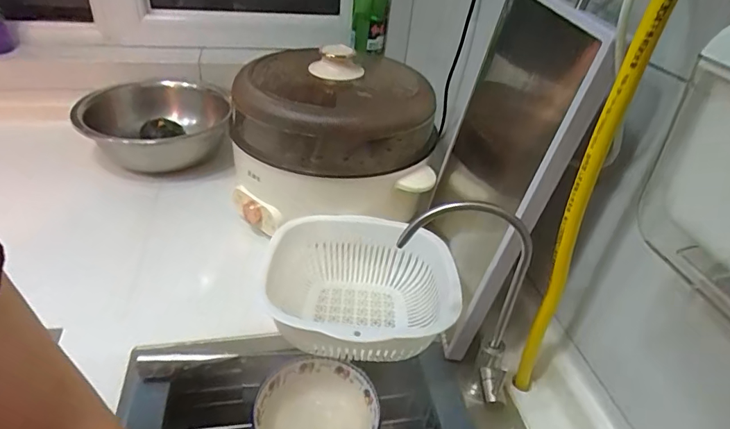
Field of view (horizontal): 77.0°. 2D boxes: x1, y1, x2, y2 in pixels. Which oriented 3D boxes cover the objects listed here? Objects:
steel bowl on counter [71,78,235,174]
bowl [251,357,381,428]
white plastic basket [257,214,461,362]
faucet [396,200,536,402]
[{"bbox_3d":[-0.397,-0.168,0.894,0.253,0.112,0.212,-5,38,-14],"label":"steel bowl on counter"},{"bbox_3d":[-0.056,0.241,0.527,0.129,0.075,0.134,4,36,-3],"label":"bowl"},{"bbox_3d":[0.000,0.098,0.608,0.223,0.117,0.244,8,36,2],"label":"white plastic basket"},{"bbox_3d":[0.109,0.100,0.494,0.131,0.268,0.065,22,39,20],"label":"faucet"}]

